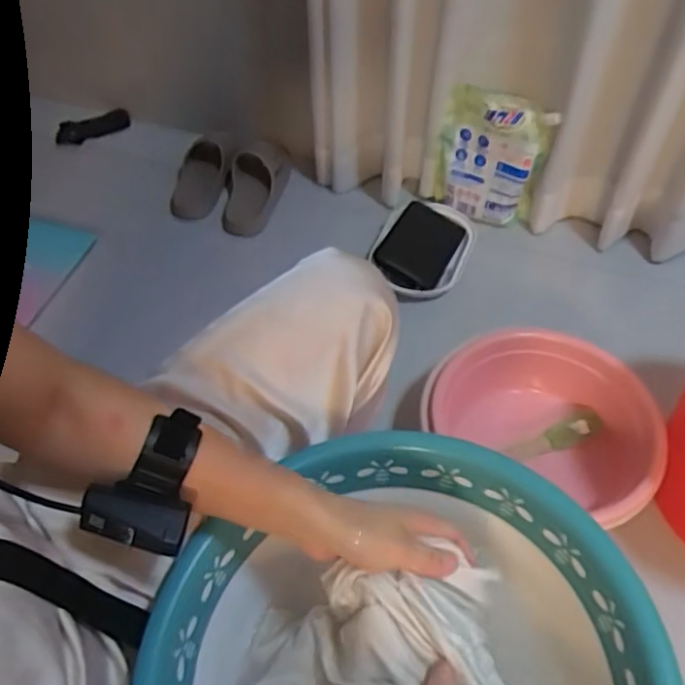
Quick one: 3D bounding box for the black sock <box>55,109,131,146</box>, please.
[{"bbox_3d":[-0.581,-0.501,1.477,0.170,0.034,0.056,-25,55,-17],"label":"black sock"}]

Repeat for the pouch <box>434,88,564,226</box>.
[{"bbox_3d":[0.275,-0.340,1.191,0.198,0.242,0.053,23,56,18],"label":"pouch"}]

